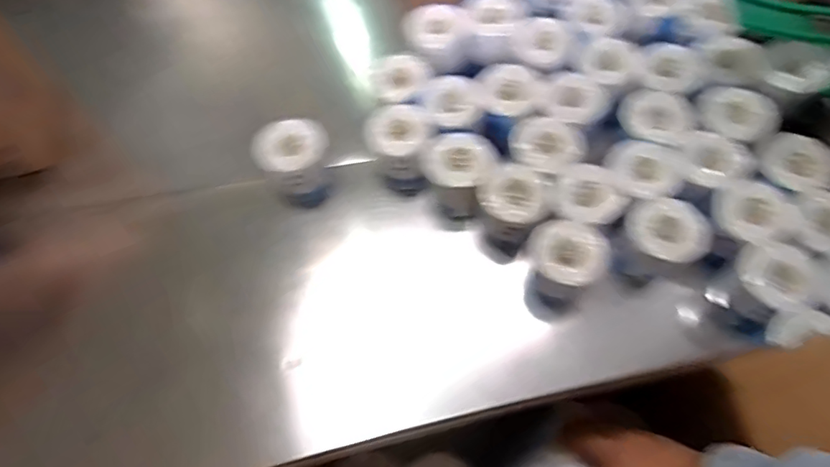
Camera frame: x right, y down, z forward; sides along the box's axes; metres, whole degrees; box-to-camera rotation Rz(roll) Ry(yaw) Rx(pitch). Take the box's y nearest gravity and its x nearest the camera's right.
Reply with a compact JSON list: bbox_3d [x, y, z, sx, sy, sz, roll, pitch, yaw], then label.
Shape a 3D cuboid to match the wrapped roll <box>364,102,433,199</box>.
[{"bbox_3d":[-0.019,-0.130,0.914,0.100,0.168,0.092,-1,67,2],"label":"wrapped roll"}]

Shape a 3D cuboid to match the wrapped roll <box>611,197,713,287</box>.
[{"bbox_3d":[0.359,0.016,0.831,0.104,0.122,0.098,-1,67,2],"label":"wrapped roll"}]

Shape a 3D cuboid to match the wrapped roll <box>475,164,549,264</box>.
[{"bbox_3d":[0.150,-0.027,0.878,0.100,0.163,0.096,23,70,12],"label":"wrapped roll"}]

